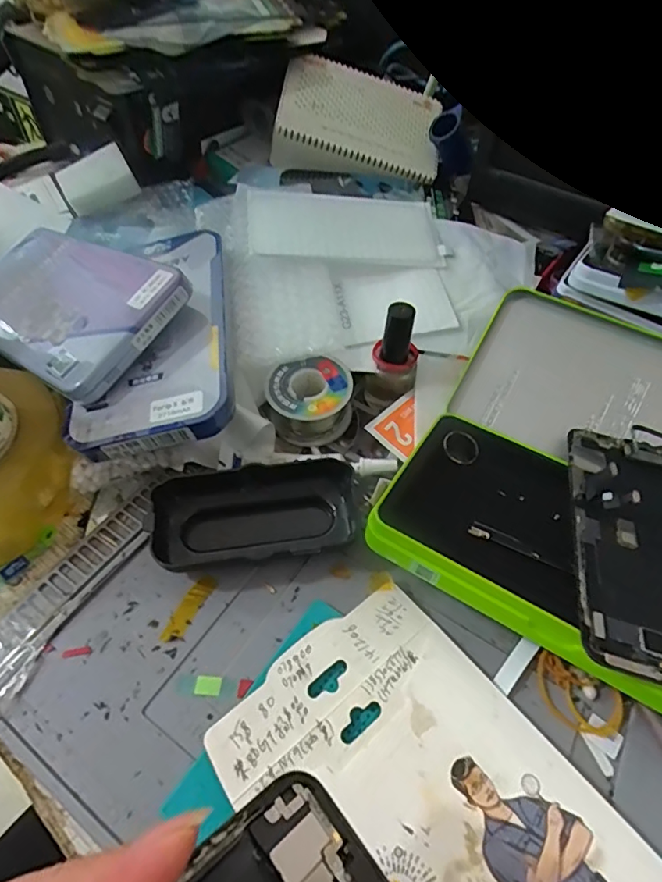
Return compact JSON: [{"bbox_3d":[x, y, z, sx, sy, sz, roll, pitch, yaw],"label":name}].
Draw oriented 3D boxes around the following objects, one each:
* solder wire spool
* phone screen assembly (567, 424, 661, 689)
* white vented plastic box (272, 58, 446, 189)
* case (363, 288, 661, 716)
[{"bbox_3d":[-0.013,-0.029,0.316,0.052,0.027,0.045,2,52,-1],"label":"solder wire spool"},{"bbox_3d":[0.152,0.045,0.240,0.068,0.012,0.140,15,47,8],"label":"phone screen assembly"},{"bbox_3d":[0.024,-0.275,0.433,0.142,0.055,0.098,5,52,2],"label":"white vented plastic box"},{"bbox_3d":[0.146,0.023,0.272,0.188,0.054,0.206,28,56,19],"label":"case"}]

